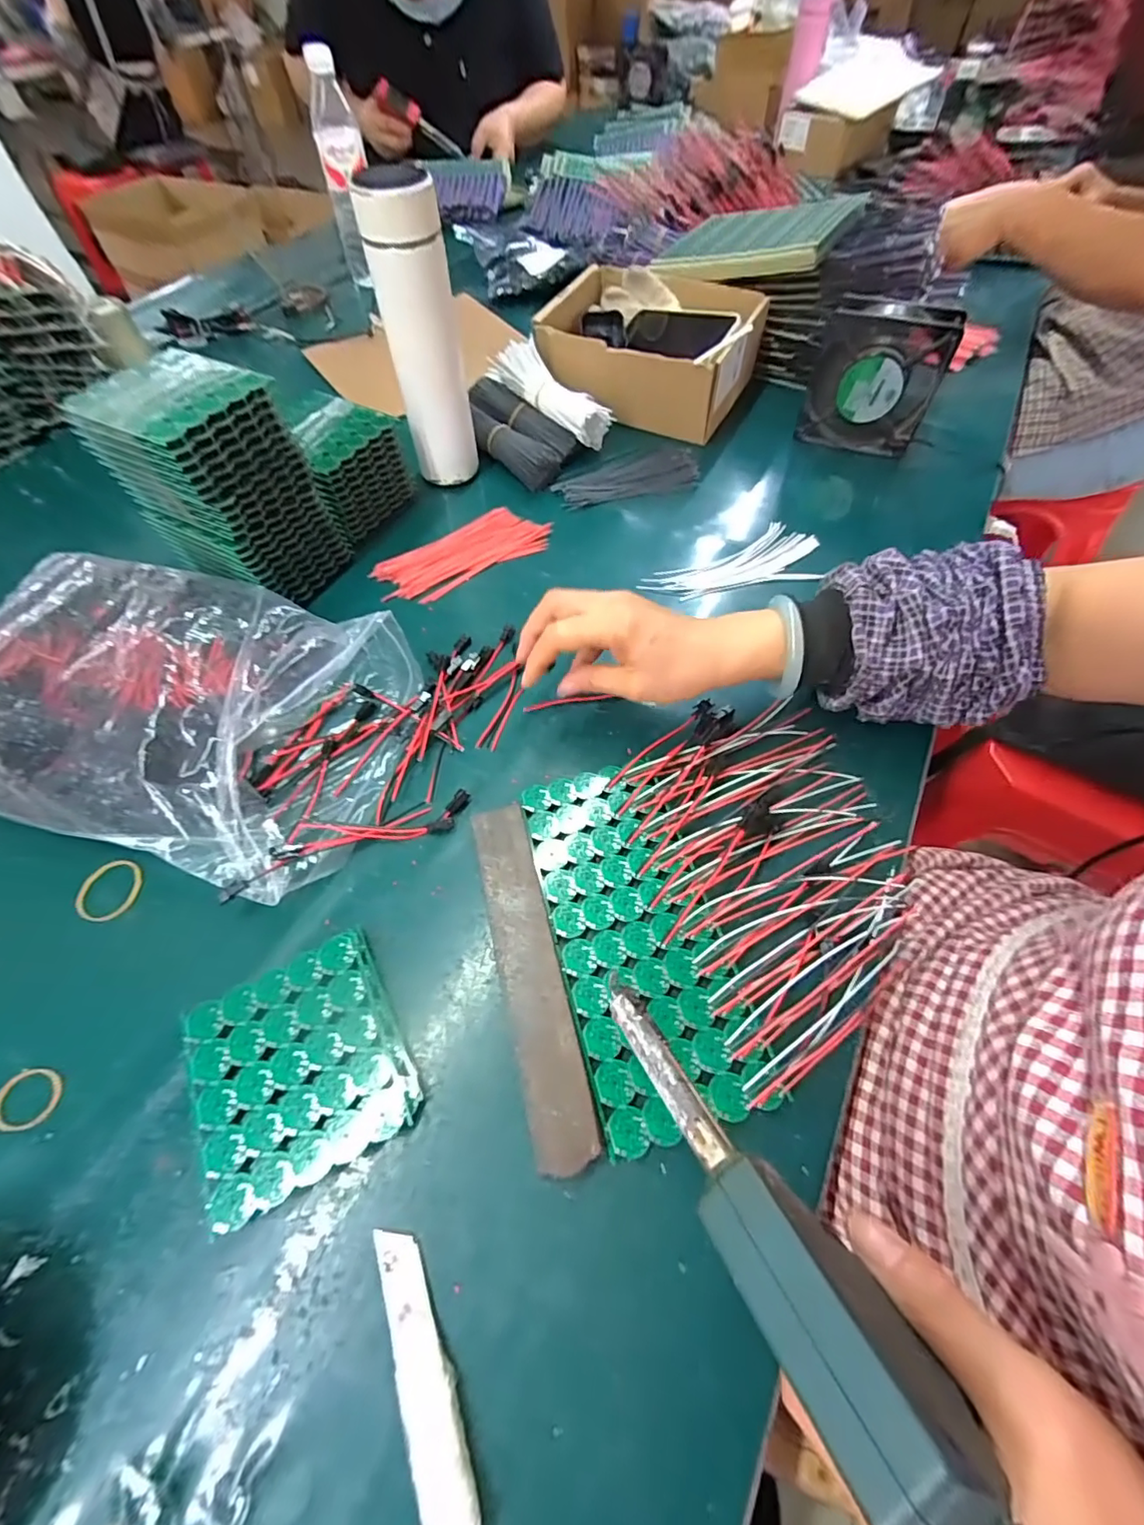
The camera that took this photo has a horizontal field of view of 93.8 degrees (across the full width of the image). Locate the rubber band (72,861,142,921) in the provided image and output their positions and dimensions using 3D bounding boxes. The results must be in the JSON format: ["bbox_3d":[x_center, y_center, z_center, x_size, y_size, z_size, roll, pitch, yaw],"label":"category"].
[{"bbox_3d":[-0.301,0.082,0.349,0.039,0.004,0.040,-6,59,-2],"label":"rubber band"}]

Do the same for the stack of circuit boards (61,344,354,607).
[{"bbox_3d":[-0.282,-0.221,0.444,0.107,0.156,0.099,22,62,14],"label":"stack of circuit boards"}]

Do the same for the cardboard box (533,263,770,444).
[{"bbox_3d":[0.084,-0.485,0.628,0.260,0.088,0.189,23,61,13],"label":"cardboard box"}]

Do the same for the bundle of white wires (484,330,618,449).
[{"bbox_3d":[-0.025,-0.406,0.598,0.060,0.061,0.157,-32,64,-19],"label":"bundle of white wires"}]

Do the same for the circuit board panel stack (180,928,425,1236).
[{"bbox_3d":[-0.146,0.162,0.289,0.100,0.017,0.107,-26,62,-13],"label":"circuit board panel stack"}]

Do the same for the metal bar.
[{"bbox_3d":[-0.024,0.115,0.311,0.036,0.008,0.197,-13,58,-8],"label":"metal bar"}]

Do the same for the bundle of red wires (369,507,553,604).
[{"bbox_3d":[-0.105,-0.201,0.514,0.163,0.007,0.074,-35,64,-18],"label":"bundle of red wires"}]

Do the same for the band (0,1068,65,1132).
[{"bbox_3d":[-0.295,0.181,0.289,0.037,0.004,0.029,0,59,2],"label":"band"}]

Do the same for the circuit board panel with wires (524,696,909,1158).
[{"bbox_3d":[0.098,0.072,0.338,0.223,0.018,0.232,-13,60,-6],"label":"circuit board panel with wires"}]

